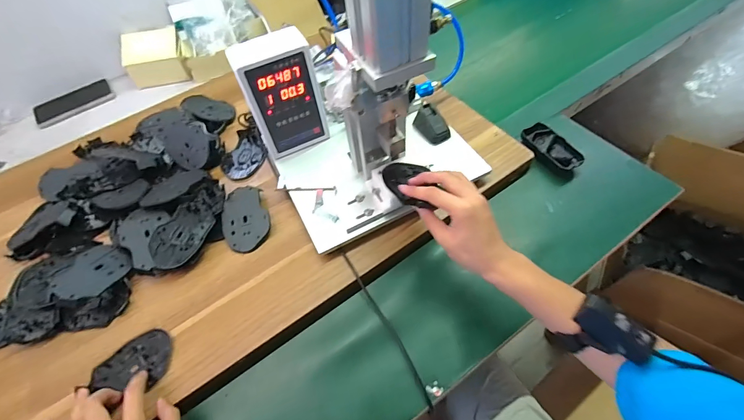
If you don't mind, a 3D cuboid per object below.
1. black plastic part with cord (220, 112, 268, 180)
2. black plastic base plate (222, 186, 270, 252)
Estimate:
[{"bbox_3d":[-0.244,-0.117,0.669,0.085,0.030,0.132,-22,58,-10],"label":"black plastic part with cord"},{"bbox_3d":[-0.201,0.013,0.567,0.071,0.015,0.109,-15,57,-6],"label":"black plastic base plate"}]

